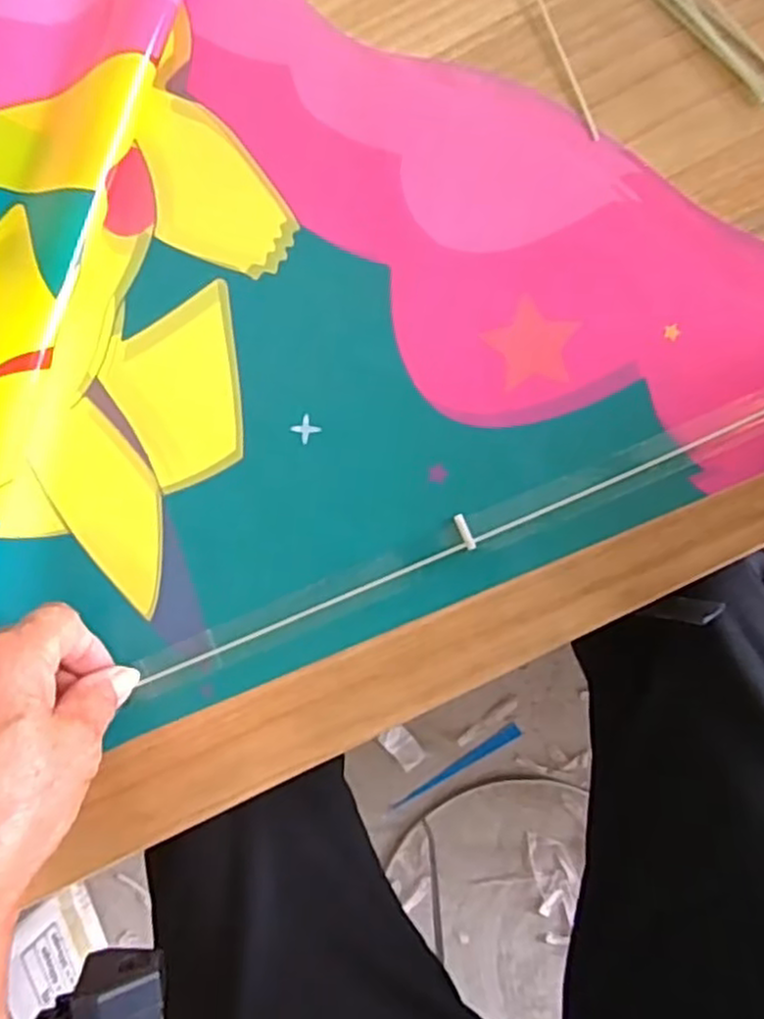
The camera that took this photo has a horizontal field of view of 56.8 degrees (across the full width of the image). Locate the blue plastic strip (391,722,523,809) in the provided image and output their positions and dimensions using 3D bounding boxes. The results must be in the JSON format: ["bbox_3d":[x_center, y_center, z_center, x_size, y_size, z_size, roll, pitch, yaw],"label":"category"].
[{"bbox_3d":[0.085,0.297,0.819,0.171,0.006,0.016,-31,85,0],"label":"blue plastic strip"}]

